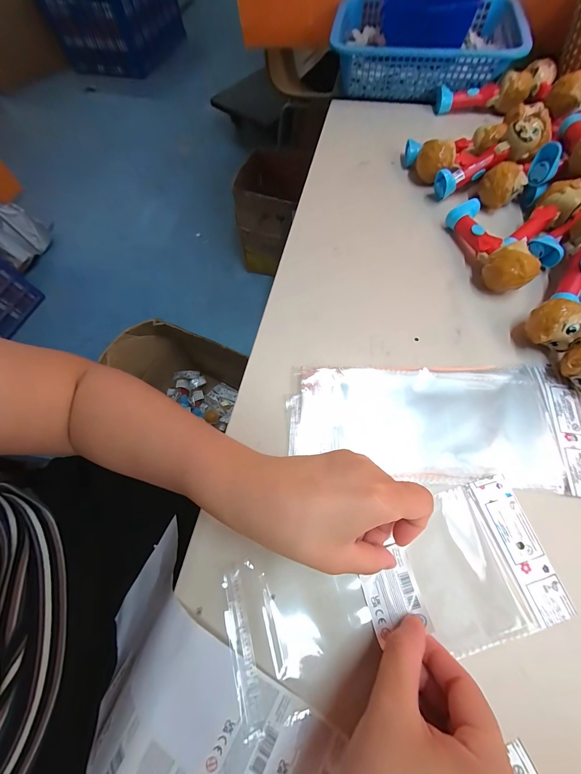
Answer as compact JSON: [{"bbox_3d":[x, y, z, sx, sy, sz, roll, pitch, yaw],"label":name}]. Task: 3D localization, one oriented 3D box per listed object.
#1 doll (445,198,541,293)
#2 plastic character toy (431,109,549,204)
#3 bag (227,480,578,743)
[{"bbox_3d":[0.224,-0.162,0.317,0.046,0.043,0.128,-12,66,-2],"label":"doll"},{"bbox_3d":[0.244,-0.280,0.347,0.123,0.032,0.036,-24,65,19],"label":"plastic character toy"},{"bbox_3d":[0.074,0.152,0.207,0.239,0.015,0.096,-17,67,-4],"label":"bag"}]

